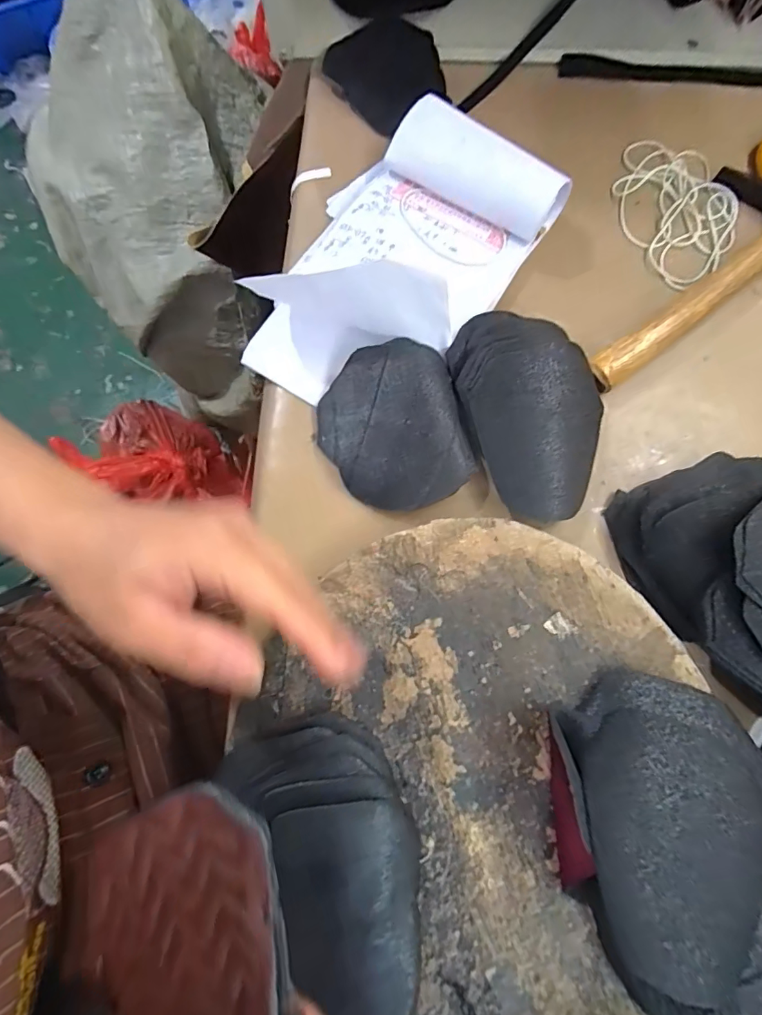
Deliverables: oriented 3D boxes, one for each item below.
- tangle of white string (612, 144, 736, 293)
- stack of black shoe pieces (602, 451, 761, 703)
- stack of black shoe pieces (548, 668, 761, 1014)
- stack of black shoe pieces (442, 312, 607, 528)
[{"bbox_3d":[0.231,-0.235,0.359,0.086,0.009,0.133,-16,76,-6],"label":"tangle of white string"},{"bbox_3d":[0.215,0.040,0.258,0.103,0.047,0.160,-44,80,-11],"label":"stack of black shoe pieces"},{"bbox_3d":[0.139,0.163,0.220,0.102,0.056,0.152,0,75,-2],"label":"stack of black shoe pieces"},{"bbox_3d":[0.100,-0.066,0.296,0.083,0.025,0.141,-17,76,-6],"label":"stack of black shoe pieces"}]

